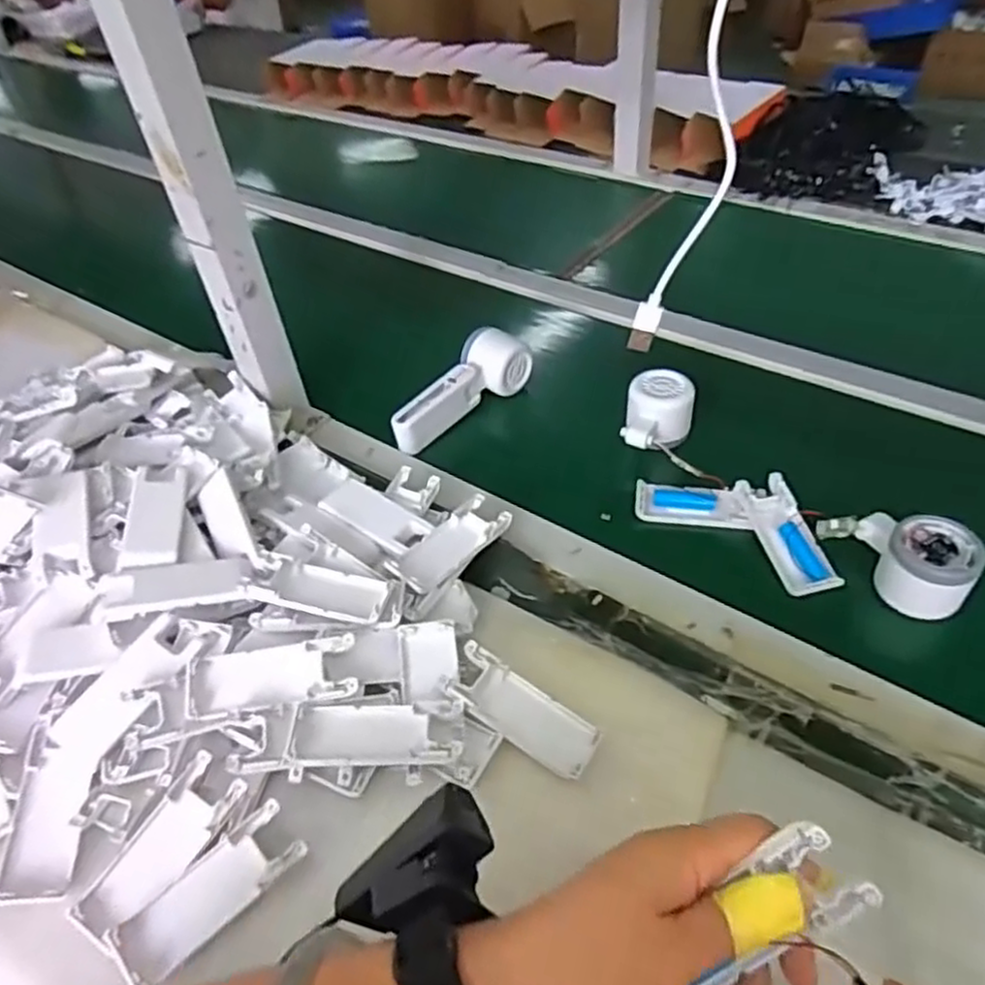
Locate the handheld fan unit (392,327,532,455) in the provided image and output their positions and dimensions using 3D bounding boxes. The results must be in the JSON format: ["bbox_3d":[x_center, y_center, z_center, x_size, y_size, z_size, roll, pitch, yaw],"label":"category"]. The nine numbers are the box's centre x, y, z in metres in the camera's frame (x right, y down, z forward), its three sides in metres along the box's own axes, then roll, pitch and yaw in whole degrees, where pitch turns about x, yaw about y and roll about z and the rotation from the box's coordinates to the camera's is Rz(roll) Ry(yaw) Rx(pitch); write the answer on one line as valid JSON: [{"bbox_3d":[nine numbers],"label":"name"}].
[{"bbox_3d":[-0.036,-0.103,0.714,0.164,0.047,0.052,-35,52,-25],"label":"handheld fan unit"}]

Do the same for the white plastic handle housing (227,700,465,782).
[{"bbox_3d":[-0.086,0.150,0.445,0.131,0.027,0.042,-5,45,2],"label":"white plastic handle housing"}]

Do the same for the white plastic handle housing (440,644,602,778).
[{"bbox_3d":[0.017,0.137,0.458,0.101,0.018,0.039,25,54,28],"label":"white plastic handle housing"}]

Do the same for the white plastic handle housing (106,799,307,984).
[{"bbox_3d":[-0.161,0.225,0.410,0.105,0.014,0.039,-33,51,-23],"label":"white plastic handle housing"}]

